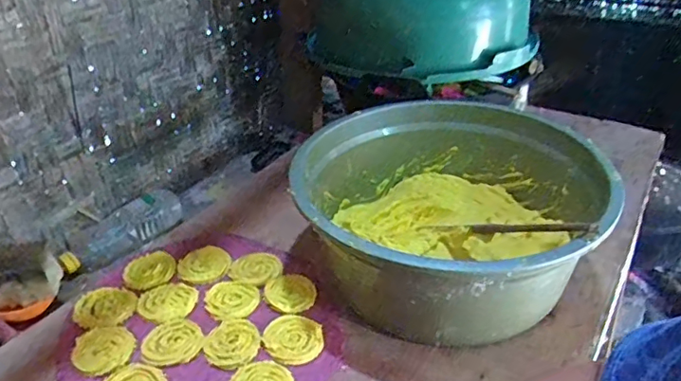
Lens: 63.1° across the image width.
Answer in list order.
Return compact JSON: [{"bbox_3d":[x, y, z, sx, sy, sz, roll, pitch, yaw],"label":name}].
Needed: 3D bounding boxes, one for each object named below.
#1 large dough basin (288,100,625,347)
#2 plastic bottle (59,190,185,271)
[{"bbox_3d":[0.147,0.034,0.785,0.377,0.171,0.396,-1,33,1],"label":"large dough basin"},{"bbox_3d":[-0.390,0.069,0.996,0.223,0.068,0.064,-24,39,-31],"label":"plastic bottle"}]

